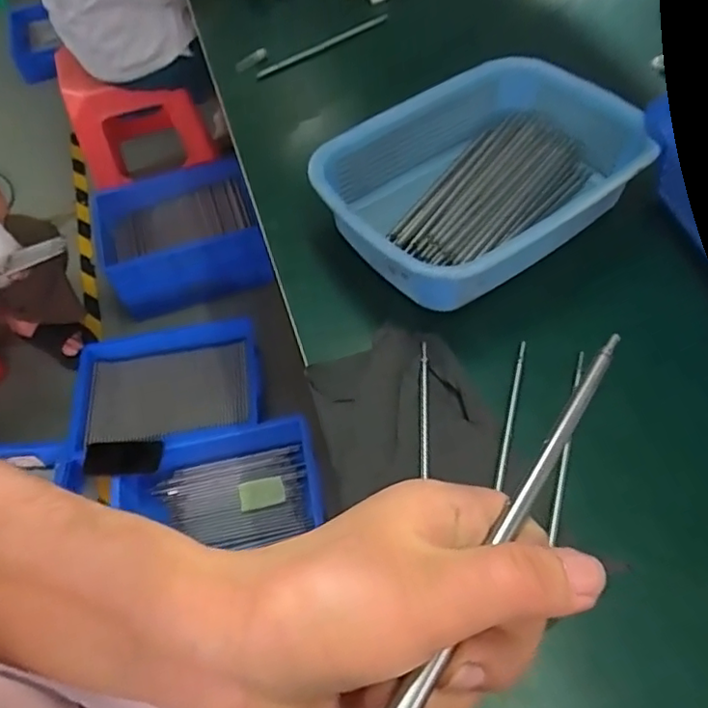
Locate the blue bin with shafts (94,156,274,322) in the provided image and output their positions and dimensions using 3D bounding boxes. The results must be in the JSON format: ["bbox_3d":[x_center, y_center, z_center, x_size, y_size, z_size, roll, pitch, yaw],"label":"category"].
[{"bbox_3d":[-0.473,-0.299,1.613,0.455,0.214,0.339,-13,55,-5],"label":"blue bin with shafts"}]

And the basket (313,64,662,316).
[{"bbox_3d":[0.143,-0.187,0.666,0.341,0.097,0.241,-31,58,-16],"label":"basket"}]

